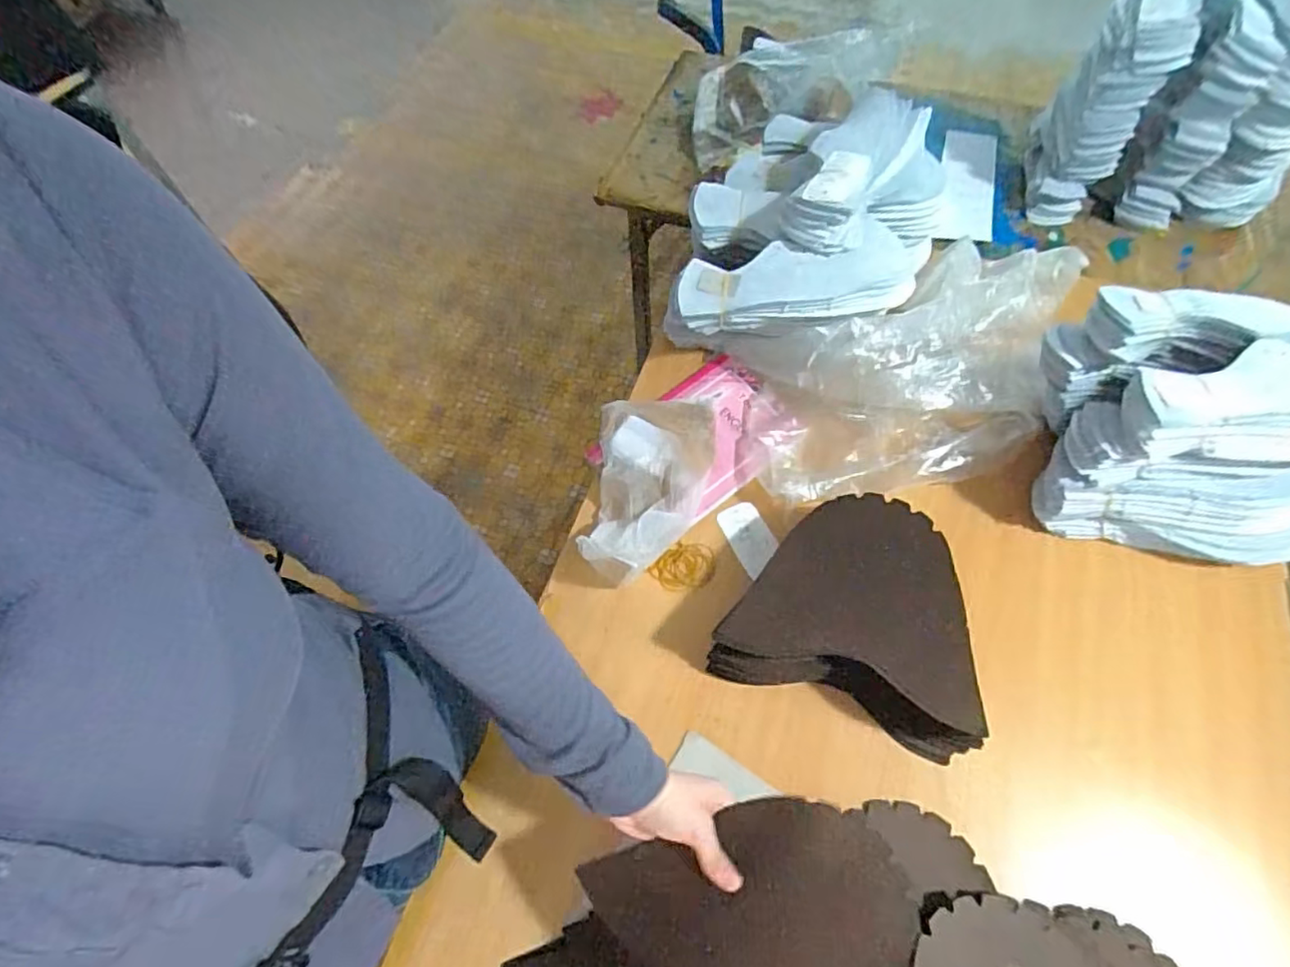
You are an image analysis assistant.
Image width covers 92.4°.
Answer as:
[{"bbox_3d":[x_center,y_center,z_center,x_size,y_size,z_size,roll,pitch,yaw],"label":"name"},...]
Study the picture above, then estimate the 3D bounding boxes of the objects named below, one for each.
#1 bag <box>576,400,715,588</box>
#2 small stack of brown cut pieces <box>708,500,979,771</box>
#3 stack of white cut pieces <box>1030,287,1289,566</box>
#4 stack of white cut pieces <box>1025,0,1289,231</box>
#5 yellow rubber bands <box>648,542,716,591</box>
[{"bbox_3d":[0.008,-0.002,0.762,0.141,0.099,0.250,4,61,5],"label":"bag"},{"bbox_3d":[0.230,0.131,0.658,0.260,0.086,0.223,19,63,12],"label":"small stack of brown cut pieces"},{"bbox_3d":[0.599,-0.065,0.680,0.276,0.211,0.220,11,61,8],"label":"stack of white cut pieces"},{"bbox_3d":[0.772,-0.539,0.887,0.313,0.270,0.234,18,63,12],"label":"stack of white cut pieces"},{"bbox_3d":[0.047,0.101,0.753,0.076,0.010,0.062,4,61,5],"label":"yellow rubber bands"}]

